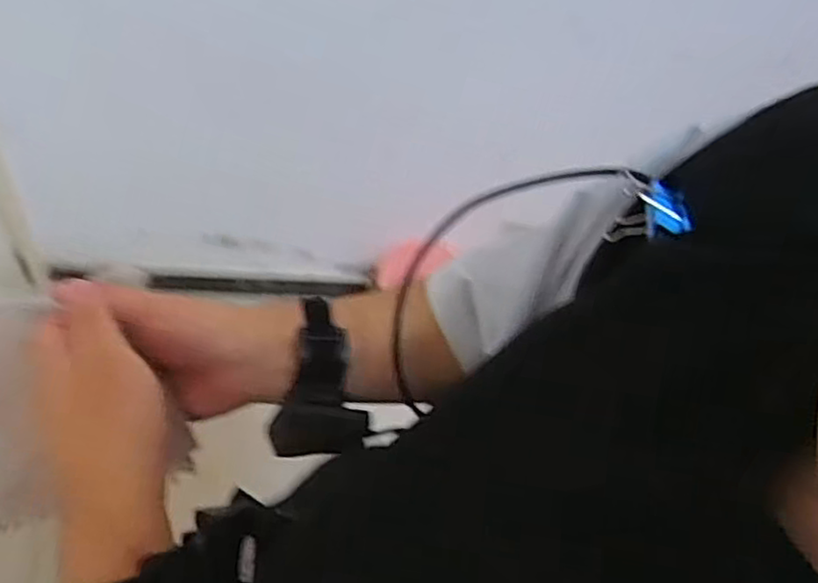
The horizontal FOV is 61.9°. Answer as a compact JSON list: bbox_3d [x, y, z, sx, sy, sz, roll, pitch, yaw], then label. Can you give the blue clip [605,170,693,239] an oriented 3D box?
[{"bbox_3d":[0.121,-0.040,0.339,0.031,0.024,0.028,14,65,4],"label":"blue clip"}]

